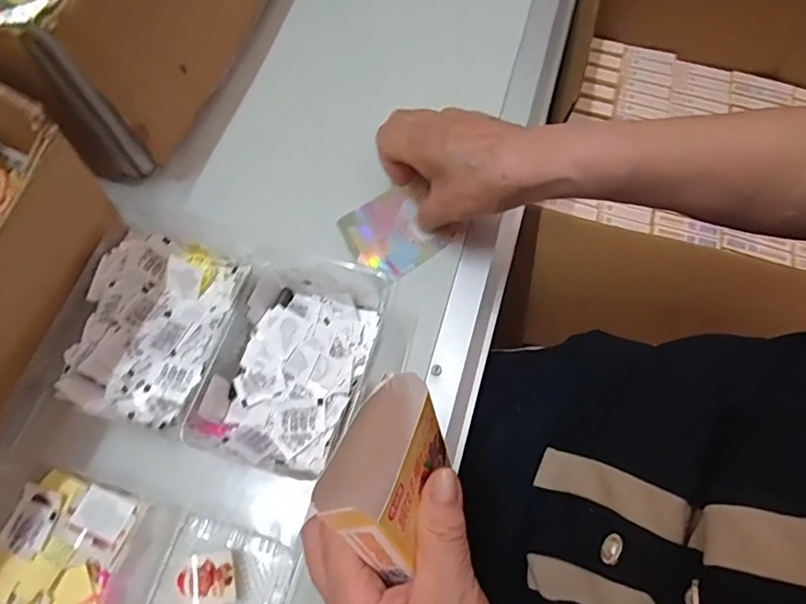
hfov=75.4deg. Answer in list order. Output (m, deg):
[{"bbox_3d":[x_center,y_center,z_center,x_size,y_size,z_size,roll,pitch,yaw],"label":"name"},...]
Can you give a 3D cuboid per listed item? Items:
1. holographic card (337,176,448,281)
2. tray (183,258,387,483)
[{"bbox_3d":[-0.005,-0.055,0.407,0.075,0.009,0.061,-35,96,-14],"label":"holographic card"},{"bbox_3d":[-0.072,0.036,0.357,0.094,0.034,0.148,20,70,6],"label":"tray"}]

